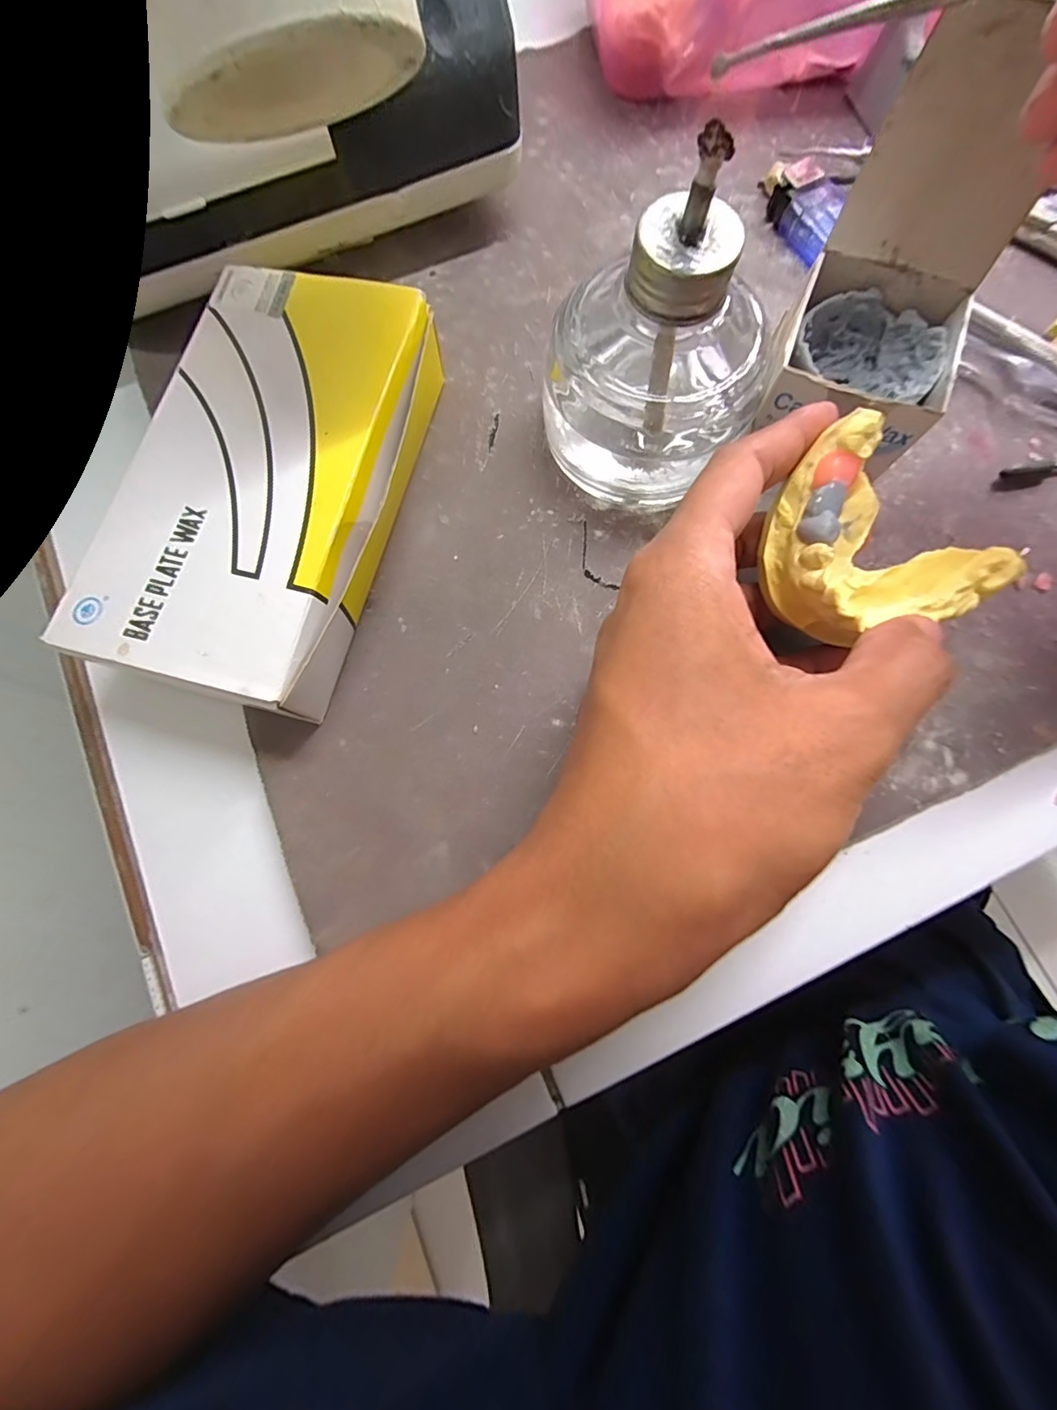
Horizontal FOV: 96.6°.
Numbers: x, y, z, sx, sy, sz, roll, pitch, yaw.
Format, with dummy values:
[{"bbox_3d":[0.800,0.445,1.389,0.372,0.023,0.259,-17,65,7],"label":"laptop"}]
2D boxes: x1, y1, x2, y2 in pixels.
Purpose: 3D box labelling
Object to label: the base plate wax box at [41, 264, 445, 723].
[{"bbox_3d":[-0.087,-0.074,0.167,0.086,0.034,0.145,14,79,4],"label":"base plate wax box"}]

